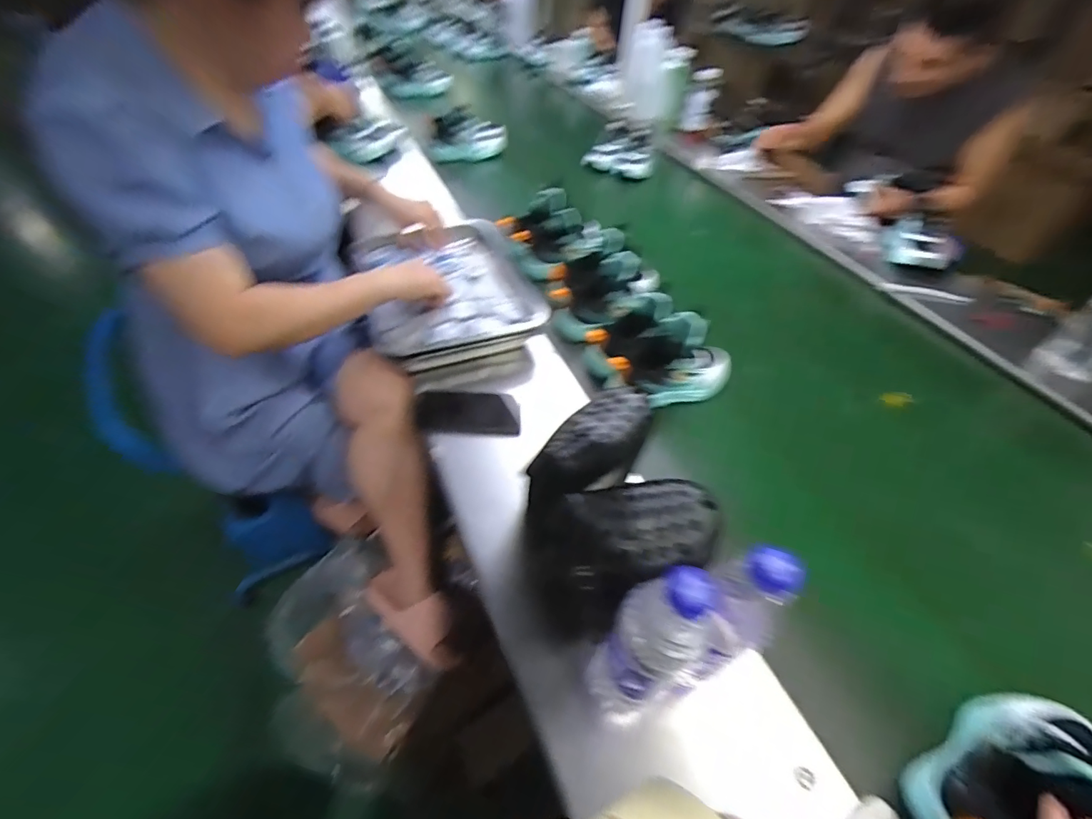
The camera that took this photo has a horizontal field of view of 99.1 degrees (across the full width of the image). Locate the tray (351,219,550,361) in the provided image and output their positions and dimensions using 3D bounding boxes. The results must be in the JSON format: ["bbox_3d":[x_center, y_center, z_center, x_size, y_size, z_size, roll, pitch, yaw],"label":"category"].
[{"bbox_3d":[-0.178,-0.230,0.834,0.284,0.046,0.371,-14,51,-18],"label":"tray"}]

